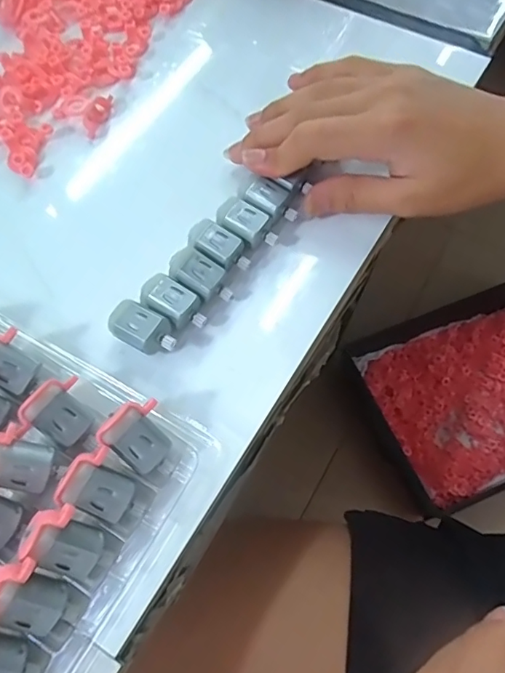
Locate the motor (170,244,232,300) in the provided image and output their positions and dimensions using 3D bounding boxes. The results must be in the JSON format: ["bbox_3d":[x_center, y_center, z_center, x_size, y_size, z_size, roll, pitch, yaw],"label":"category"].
[{"bbox_3d":[-0.026,-0.029,0.266,0.035,0.015,0.018,32,68,16],"label":"motor"}]

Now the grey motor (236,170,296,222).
[{"bbox_3d":[0.008,-0.073,0.286,0.034,0.014,0.018,24,65,13],"label":"grey motor"}]

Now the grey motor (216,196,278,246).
[{"bbox_3d":[-0.004,-0.058,0.280,0.034,0.013,0.019,31,67,16],"label":"grey motor"}]

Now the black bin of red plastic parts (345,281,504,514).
[{"bbox_3d":[0.453,0.090,1.006,0.513,0.112,0.351,-22,64,-10],"label":"black bin of red plastic parts"}]

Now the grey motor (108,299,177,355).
[{"bbox_3d":[-0.052,-0.003,0.252,0.033,0.017,0.020,32,67,16],"label":"grey motor"}]

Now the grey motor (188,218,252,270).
[{"bbox_3d":[-0.018,-0.045,0.274,0.034,0.013,0.019,33,68,17],"label":"grey motor"}]

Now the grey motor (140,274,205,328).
[{"bbox_3d":[-0.038,-0.015,0.260,0.034,0.014,0.018,30,67,16],"label":"grey motor"}]

